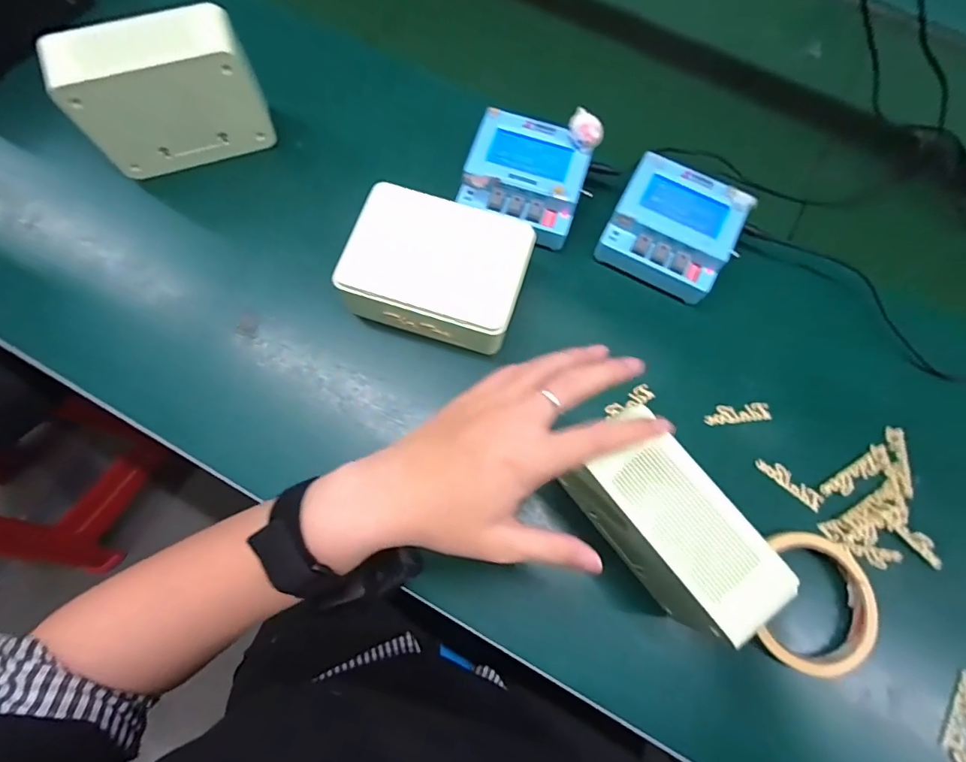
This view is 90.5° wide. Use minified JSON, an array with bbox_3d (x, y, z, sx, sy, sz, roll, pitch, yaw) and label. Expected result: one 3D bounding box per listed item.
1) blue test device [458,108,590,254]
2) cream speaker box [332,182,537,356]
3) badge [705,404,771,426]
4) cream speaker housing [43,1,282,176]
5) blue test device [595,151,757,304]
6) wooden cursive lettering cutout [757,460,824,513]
[{"bbox_3d":[0.038,-0.180,0.438,0.102,0.051,0.097,19,72,3],"label":"blue test device"},{"bbox_3d":[-0.037,-0.093,0.406,0.139,0.056,0.109,16,72,2],"label":"cream speaker box"},{"bbox_3d":[0.214,0.027,0.402,0.054,0.004,0.016,-5,73,-4],"label":"badge"},{"bbox_3d":[-0.273,-0.246,0.423,0.143,0.110,0.054,-24,75,-10],"label":"cream speaker housing"},{"bbox_3d":[0.169,-0.134,0.430,0.103,0.050,0.096,28,73,6],"label":"blue test device"},{"bbox_3d":[0.248,0.082,0.386,0.055,0.005,0.014,40,75,10],"label":"wooden cursive lettering cutout"}]

